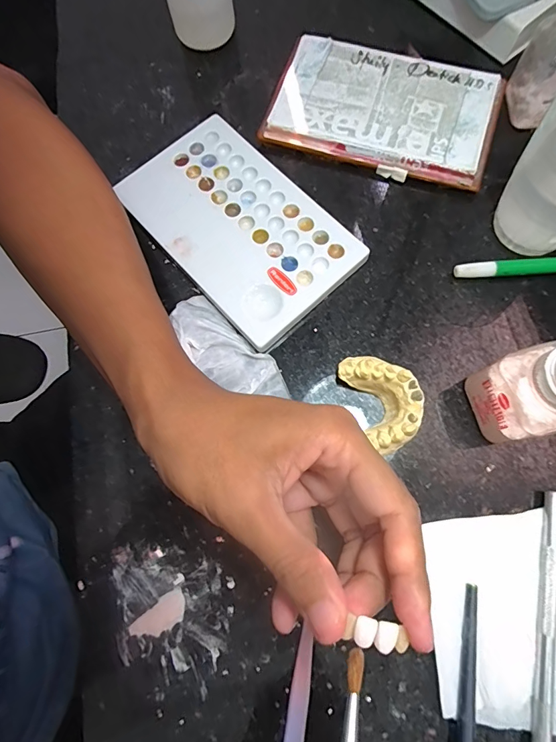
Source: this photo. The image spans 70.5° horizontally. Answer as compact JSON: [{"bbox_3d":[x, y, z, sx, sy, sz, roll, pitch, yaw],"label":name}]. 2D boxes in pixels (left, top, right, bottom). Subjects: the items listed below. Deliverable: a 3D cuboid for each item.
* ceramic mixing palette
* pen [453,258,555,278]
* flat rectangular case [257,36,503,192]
[{"bbox_3d":[-0.026,-0.096,0.259,0.094,0.012,0.153,-41,78,-9],"label":"ceramic mixing palette"},{"bbox_3d":[0.182,-0.065,0.242,0.143,0.012,0.009,-2,75,1],"label":"pen"},{"bbox_3d":[0.074,-0.182,0.276,0.150,0.016,0.091,19,76,6],"label":"flat rectangular case"}]

